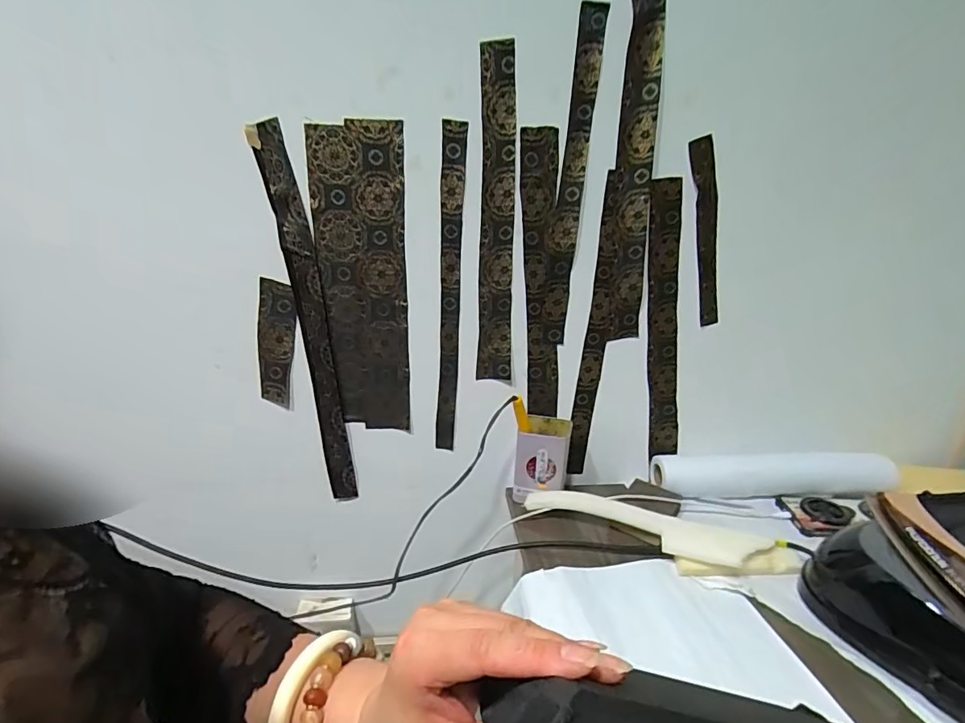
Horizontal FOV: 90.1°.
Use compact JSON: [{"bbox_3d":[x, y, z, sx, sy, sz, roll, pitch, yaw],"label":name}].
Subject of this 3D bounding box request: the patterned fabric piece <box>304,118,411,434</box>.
[{"bbox_3d":[-0.159,-0.094,0.638,0.112,0.398,0.010,0,20,-5],"label":"patterned fabric piece"}]

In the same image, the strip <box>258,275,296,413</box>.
[{"bbox_3d":[-0.281,-0.021,0.652,0.049,0.174,0.012,12,15,3],"label":"strip"}]

